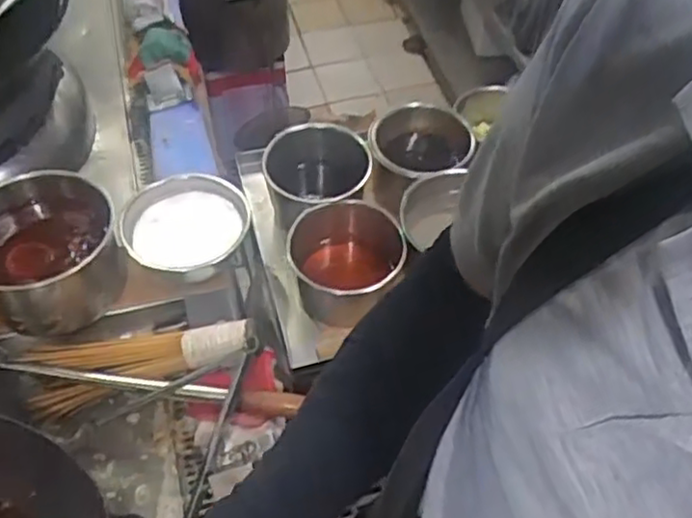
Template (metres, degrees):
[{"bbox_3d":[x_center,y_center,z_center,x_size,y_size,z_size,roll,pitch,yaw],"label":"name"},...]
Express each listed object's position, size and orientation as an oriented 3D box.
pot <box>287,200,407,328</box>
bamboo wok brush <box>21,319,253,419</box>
[{"bbox_3d":[0.000,0.006,0.966,0.153,0.121,0.155,1,53,-1],"label":"pot"},{"bbox_3d":[-0.258,0.120,0.855,0.286,0.045,0.089,-14,53,8],"label":"bamboo wok brush"}]

